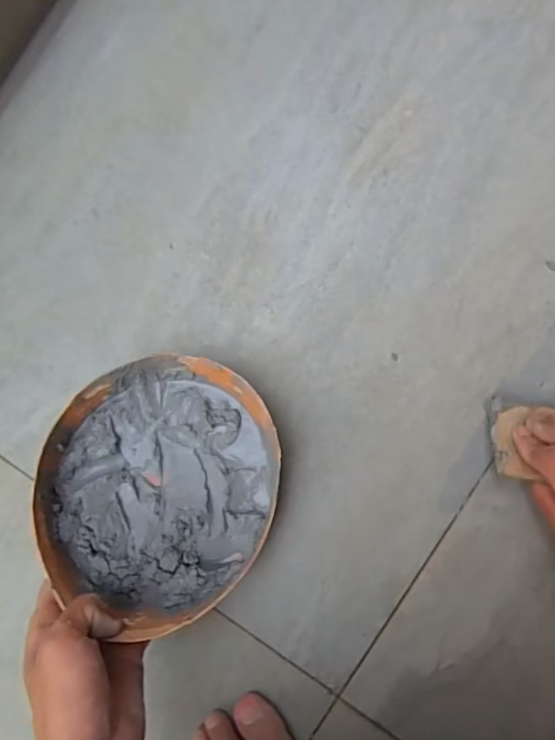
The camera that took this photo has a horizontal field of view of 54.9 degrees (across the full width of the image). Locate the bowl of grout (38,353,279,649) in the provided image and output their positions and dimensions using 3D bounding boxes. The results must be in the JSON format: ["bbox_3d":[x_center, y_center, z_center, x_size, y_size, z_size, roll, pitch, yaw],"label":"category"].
[{"bbox_3d":[-0.086,0.085,0.394,0.161,0.063,0.184,6,88,5],"label":"bowl of grout"}]

